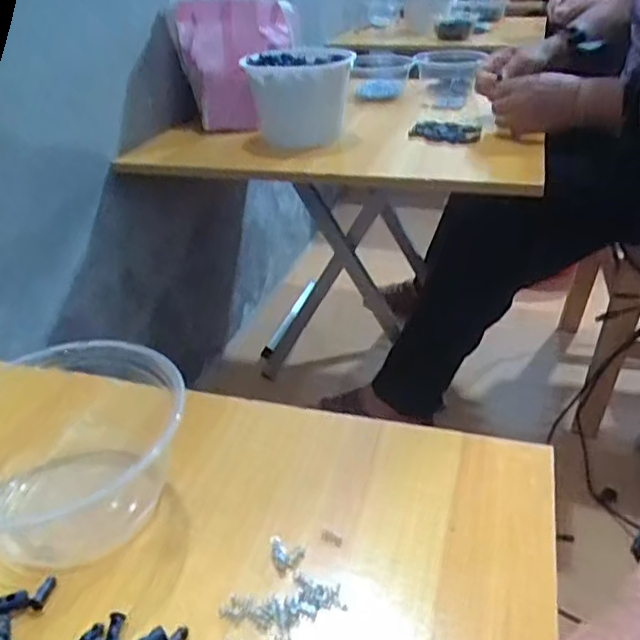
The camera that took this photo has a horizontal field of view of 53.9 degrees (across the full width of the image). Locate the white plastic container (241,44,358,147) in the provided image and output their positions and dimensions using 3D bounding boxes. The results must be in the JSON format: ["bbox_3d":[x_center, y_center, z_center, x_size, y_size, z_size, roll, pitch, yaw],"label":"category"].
[{"bbox_3d":[-0.029,-0.345,0.967,0.156,0.113,0.178,2,32,7],"label":"white plastic container"}]

